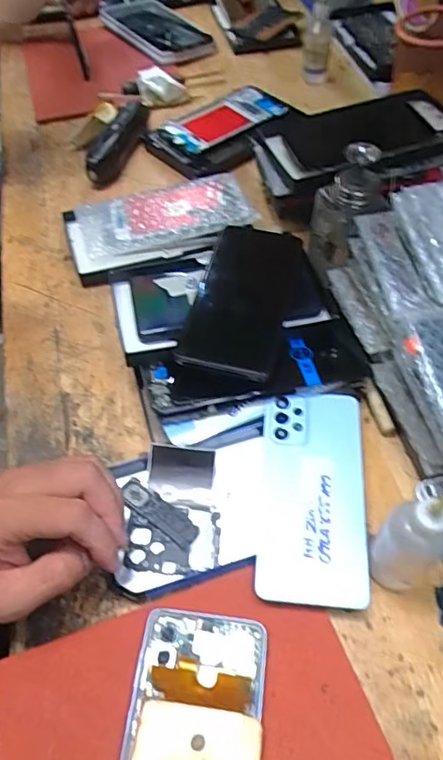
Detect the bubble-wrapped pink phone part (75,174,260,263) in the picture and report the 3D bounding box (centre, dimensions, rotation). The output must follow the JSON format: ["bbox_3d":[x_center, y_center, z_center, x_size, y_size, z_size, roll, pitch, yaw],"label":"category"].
[{"bbox_3d":[-0.058,-0.166,0.552,0.173,0.013,0.089,-13,55,-7],"label":"bubble-wrapped pink phone part"}]

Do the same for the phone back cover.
[{"bbox_3d":[0.063,0.077,0.381,0.071,0.005,0.154,4,55,4],"label":"phone back cover"}]

